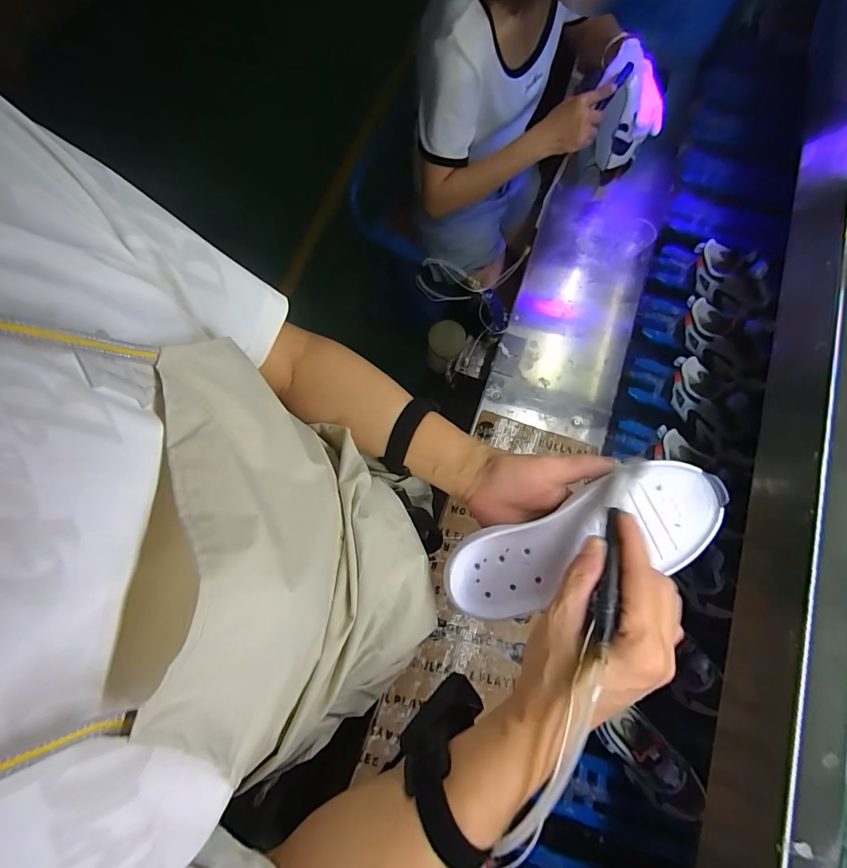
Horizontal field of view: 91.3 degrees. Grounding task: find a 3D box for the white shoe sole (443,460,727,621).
[{"bbox_3d":[0.124,0.091,0.338,0.217,0.027,0.079,-27,73,12],"label":"white shoe sole"}]

